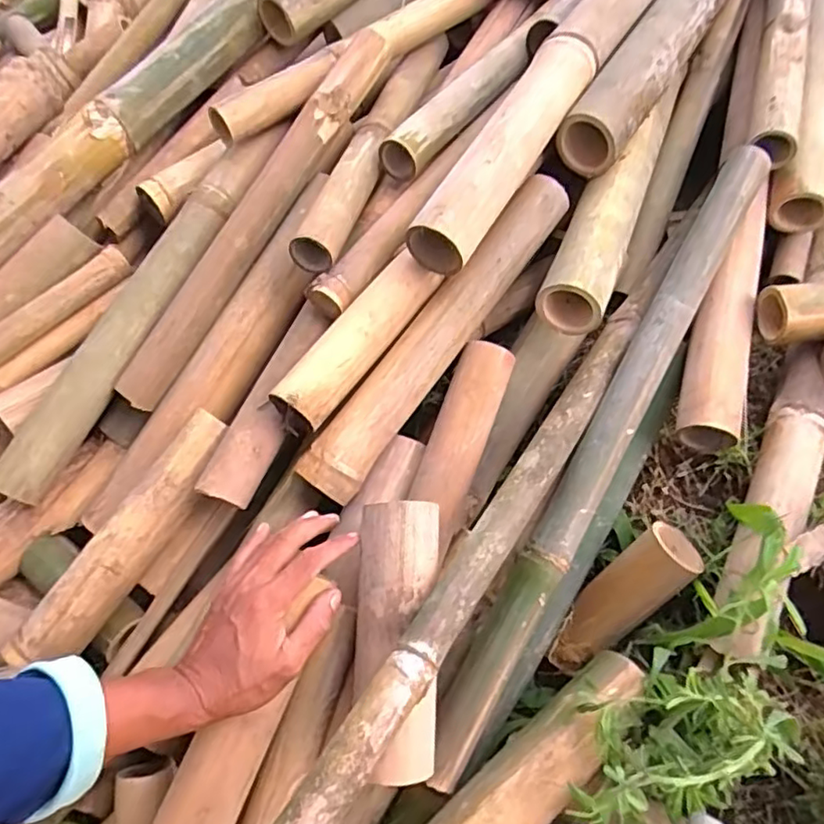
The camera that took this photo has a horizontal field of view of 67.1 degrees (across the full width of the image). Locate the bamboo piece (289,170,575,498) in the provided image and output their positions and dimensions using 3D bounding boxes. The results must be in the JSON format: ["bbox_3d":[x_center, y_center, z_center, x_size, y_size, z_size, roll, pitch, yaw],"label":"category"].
[{"bbox_3d":[0.034,-0.082,0.628,0.059,0.047,0.400,32,77,24],"label":"bamboo piece"}]

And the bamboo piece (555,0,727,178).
[{"bbox_3d":[0.338,-0.492,0.756,0.072,0.063,0.556,28,69,22],"label":"bamboo piece"}]

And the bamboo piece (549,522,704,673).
[{"bbox_3d":[0.201,0.187,0.608,0.174,0.046,0.057,-50,56,15],"label":"bamboo piece"}]

